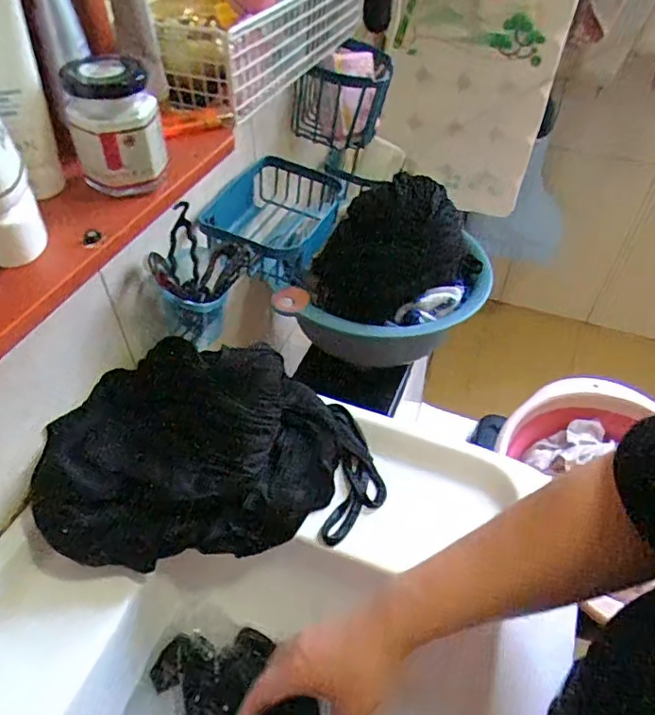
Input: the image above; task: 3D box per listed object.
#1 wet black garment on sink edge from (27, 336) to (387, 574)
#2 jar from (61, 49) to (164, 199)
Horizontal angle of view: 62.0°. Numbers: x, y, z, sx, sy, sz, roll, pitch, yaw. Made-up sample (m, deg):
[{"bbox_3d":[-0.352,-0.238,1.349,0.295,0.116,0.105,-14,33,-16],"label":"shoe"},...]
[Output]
[{"bbox_3d":[-0.105,0.085,0.515,0.304,0.099,0.185,-4,47,-3],"label":"wet black garment on sink edge"},{"bbox_3d":[-0.132,-0.145,0.336,0.052,0.069,0.053,0,46,0],"label":"jar"}]

